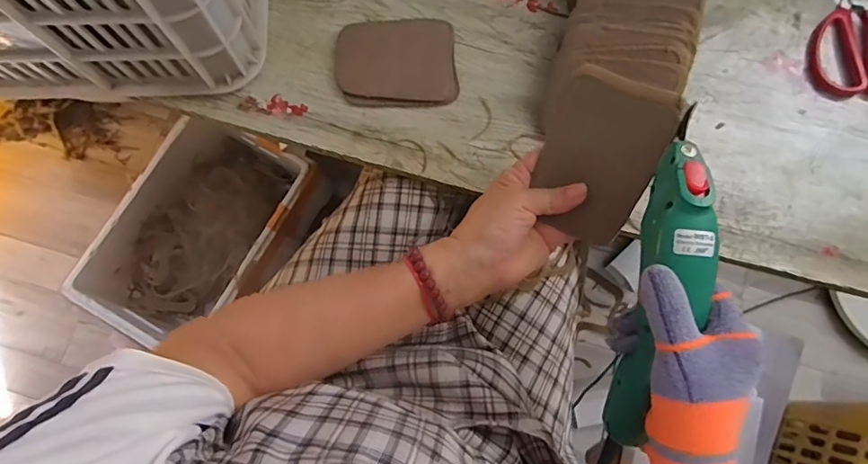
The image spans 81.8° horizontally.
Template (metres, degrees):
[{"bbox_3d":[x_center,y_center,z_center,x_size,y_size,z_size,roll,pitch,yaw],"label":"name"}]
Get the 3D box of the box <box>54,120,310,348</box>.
[{"bbox_3d":[-0.413,0.001,0.903,0.252,0.168,0.368,31,80,6],"label":"box"}]

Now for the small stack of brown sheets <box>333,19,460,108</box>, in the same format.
[{"bbox_3d":[-0.039,-0.169,0.504,0.118,0.016,0.086,-2,78,-1],"label":"small stack of brown sheets"}]

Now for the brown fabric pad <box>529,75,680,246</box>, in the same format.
[{"bbox_3d":[0.122,-0.053,0.384,0.086,0.007,0.112,35,120,30],"label":"brown fabric pad"}]

